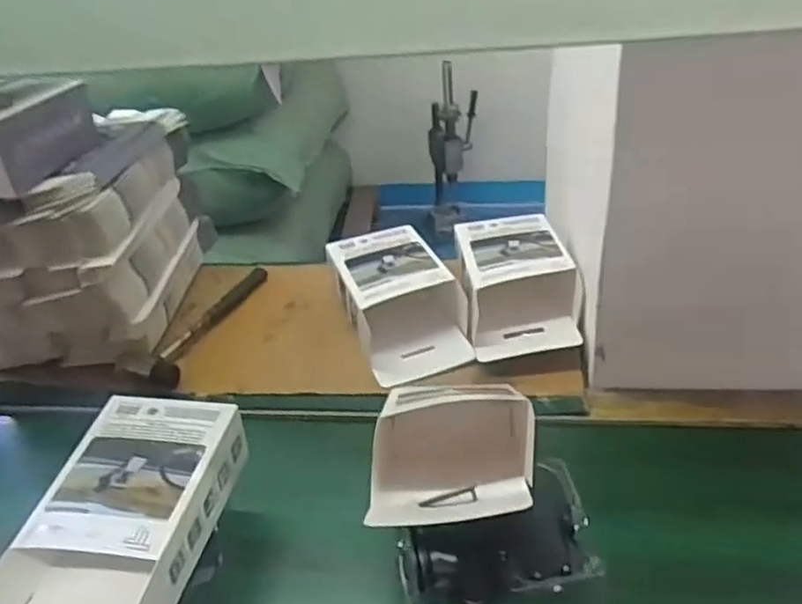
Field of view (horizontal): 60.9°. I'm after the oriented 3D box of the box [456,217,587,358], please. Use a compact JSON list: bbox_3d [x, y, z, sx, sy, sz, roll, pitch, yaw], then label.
[{"bbox_3d":[0.152,-0.020,0.928,0.145,0.098,0.241,-5,31,-3],"label":"box"}]

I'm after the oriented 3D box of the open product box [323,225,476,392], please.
[{"bbox_3d":[-0.003,0.002,0.931,0.143,0.098,0.251,-12,32,-14],"label":"open product box"}]

